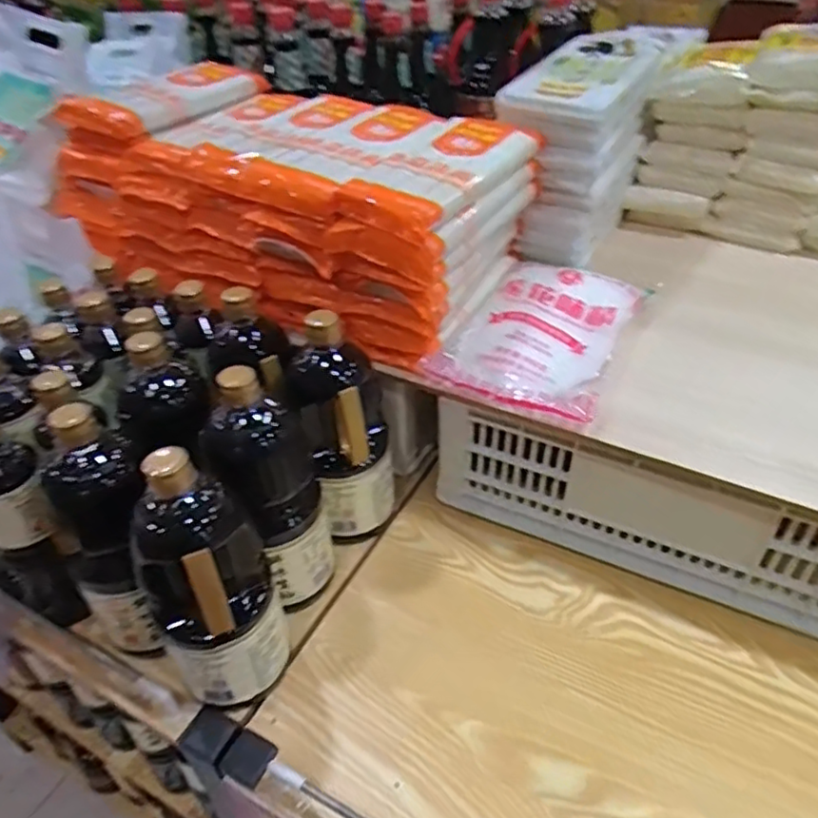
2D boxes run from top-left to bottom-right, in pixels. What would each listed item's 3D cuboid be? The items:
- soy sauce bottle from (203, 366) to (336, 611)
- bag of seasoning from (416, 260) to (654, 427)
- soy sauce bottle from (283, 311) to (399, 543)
[{"bbox_3d":[-0.135,0.087,0.650,0.103,0.267,0.083,-14,40,-17],"label":"soy sauce bottle"},{"bbox_3d":[0.153,-0.093,0.747,0.176,0.049,0.238,18,42,23],"label":"bag of seasoning"},{"bbox_3d":[-0.068,0.028,0.720,0.108,0.264,0.080,-16,40,-19],"label":"soy sauce bottle"}]

